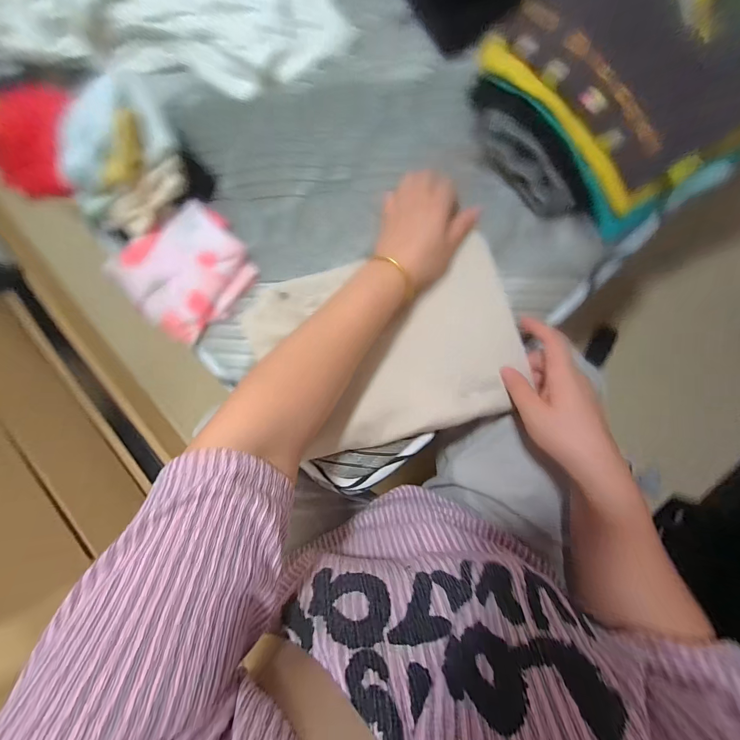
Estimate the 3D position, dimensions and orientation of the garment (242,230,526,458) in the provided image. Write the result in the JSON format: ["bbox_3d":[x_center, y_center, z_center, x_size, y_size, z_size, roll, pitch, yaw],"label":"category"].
[{"bbox_3d":[0.017,-0.030,0.380,0.316,0.035,0.229,-13,84,7],"label":"garment"}]

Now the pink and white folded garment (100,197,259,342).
[{"bbox_3d":[-0.246,-0.130,0.420,0.165,0.041,0.143,-41,81,4],"label":"pink and white folded garment"}]

